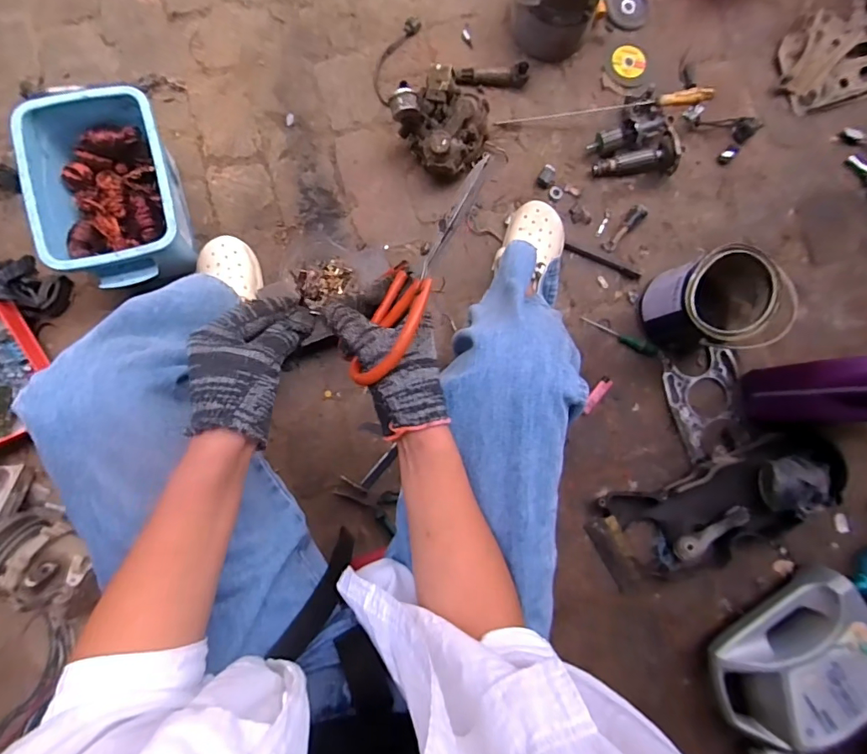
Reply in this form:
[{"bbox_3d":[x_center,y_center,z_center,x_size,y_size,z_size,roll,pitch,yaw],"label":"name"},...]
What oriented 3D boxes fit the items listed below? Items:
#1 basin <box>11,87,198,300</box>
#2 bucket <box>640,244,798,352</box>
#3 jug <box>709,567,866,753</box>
[{"bbox_3d":[-0.500,-0.281,0.752,0.195,0.134,0.284,-14,87,-4],"label":"basin"},{"bbox_3d":[0.460,-0.128,0.782,0.161,0.170,0.151,0,86,-3],"label":"bucket"},{"bbox_3d":[0.628,0.496,0.788,0.293,0.094,0.236,-42,89,-5],"label":"jug"}]

